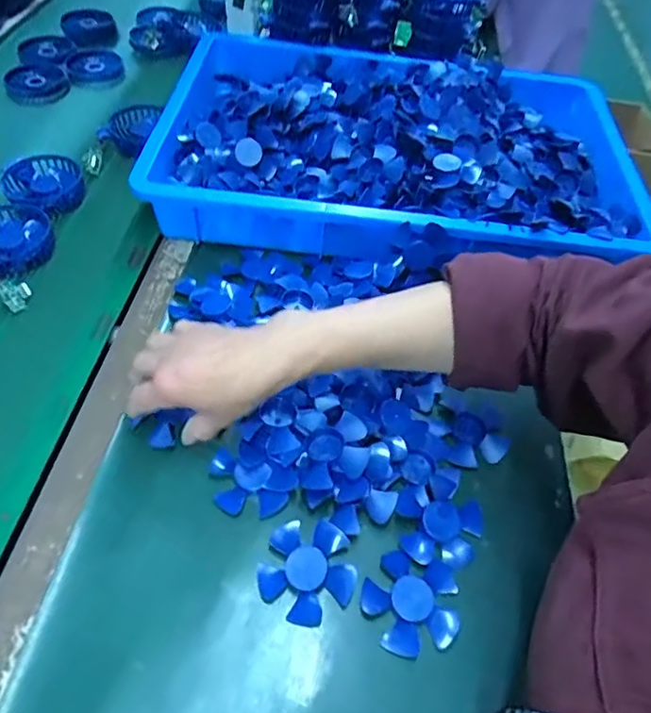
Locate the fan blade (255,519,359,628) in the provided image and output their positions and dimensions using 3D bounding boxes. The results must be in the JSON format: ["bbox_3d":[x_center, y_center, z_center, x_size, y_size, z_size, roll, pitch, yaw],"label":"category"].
[{"bbox_3d":[-0.014,0.161,0.405,0.071,0.012,0.071,1,70,-4],"label":"fan blade"}]

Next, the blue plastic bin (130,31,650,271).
[{"bbox_3d":[0.100,-0.270,0.691,0.569,0.087,0.399,7,53,2],"label":"blue plastic bin"}]

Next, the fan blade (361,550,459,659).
[{"bbox_3d":[0.062,0.181,0.396,0.067,0.020,0.068,3,49,12],"label":"fan blade"}]

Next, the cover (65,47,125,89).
[{"bbox_3d":[-0.376,-0.471,0.877,0.090,0.033,0.090,-20,56,-17],"label":"cover"}]

